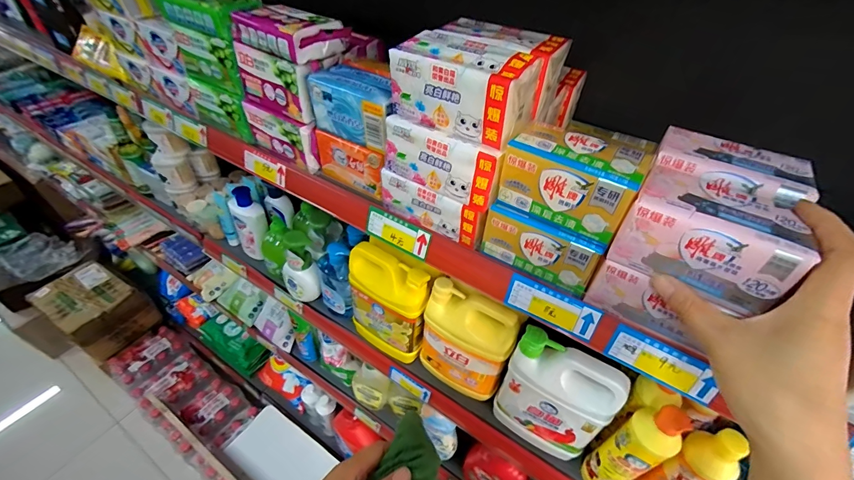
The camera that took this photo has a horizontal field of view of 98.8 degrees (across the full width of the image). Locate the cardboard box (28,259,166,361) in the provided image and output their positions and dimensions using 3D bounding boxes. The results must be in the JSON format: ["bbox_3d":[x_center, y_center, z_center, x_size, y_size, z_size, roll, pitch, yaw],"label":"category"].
[{"bbox_3d":[-1.249,0.249,1.379,0.326,0.217,0.237,23,47,19],"label":"cardboard box"}]

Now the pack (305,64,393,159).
[{"bbox_3d":[-0.072,-0.146,0.407,0.113,0.061,0.055,28,49,23],"label":"pack"}]

